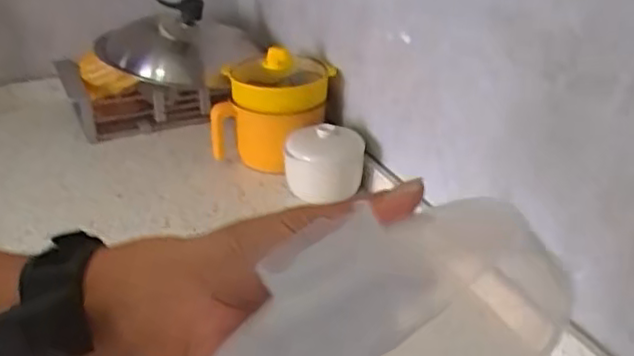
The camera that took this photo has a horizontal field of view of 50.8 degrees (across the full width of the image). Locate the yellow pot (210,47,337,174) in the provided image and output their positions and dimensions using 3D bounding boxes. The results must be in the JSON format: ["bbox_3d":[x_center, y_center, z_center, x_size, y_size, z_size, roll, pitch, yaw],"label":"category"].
[{"bbox_3d":[-0.072,-0.122,1.124,0.186,0.177,0.135,8,32,13],"label":"yellow pot"}]

